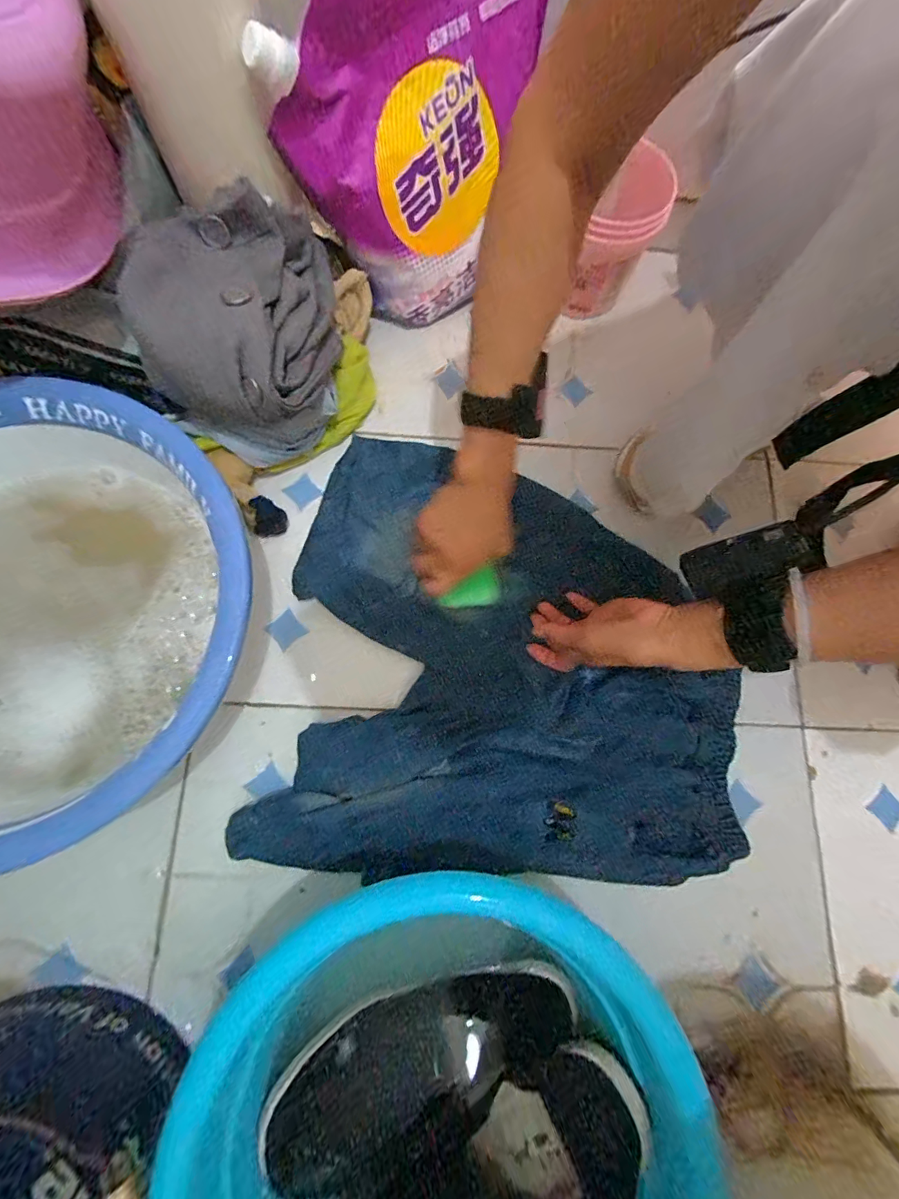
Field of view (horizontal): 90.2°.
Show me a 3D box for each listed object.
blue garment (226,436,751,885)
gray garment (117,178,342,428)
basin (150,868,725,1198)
[{"bbox_3d":[0.056,0.044,0.440,0.422,0.035,0.401,3,73,1],"label":"blue garment"},{"bbox_3d":[-0.183,-0.249,0.395,0.149,0.080,0.193,0,75,-3],"label":"gray garment"},{"bbox_3d":[-0.014,0.343,0.284,0.321,0.127,0.291,-34,79,-11],"label":"basin"}]

